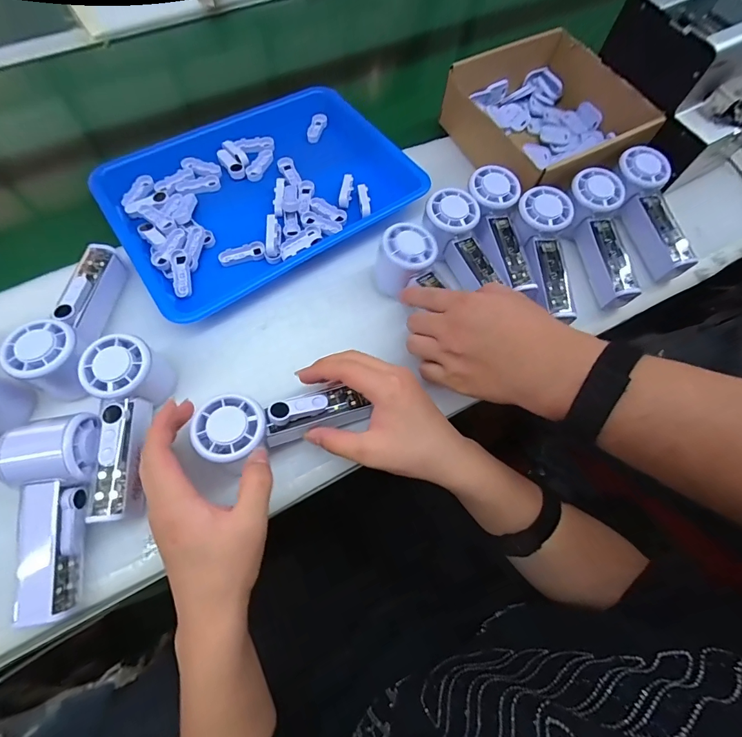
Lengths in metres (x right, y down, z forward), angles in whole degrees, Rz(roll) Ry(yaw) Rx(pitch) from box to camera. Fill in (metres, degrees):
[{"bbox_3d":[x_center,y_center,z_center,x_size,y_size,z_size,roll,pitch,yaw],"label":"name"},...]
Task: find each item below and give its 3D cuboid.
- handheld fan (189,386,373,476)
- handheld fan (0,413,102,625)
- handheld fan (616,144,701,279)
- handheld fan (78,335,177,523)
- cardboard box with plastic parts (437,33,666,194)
[{"bbox_3d":[-0.076,0.047,0.333,0.141,0.037,0.060,-11,68,-21],"label":"handheld fan"},{"bbox_3d":[-0.251,0.113,0.300,0.063,0.048,0.146,-8,68,-6],"label":"handheld fan"},{"bbox_3d":[0.325,-0.182,0.444,0.058,0.048,0.160,-12,85,-7],"label":"handheld fan"},{"bbox_3d":[-0.209,0.050,0.332,0.053,0.055,0.147,-11,69,-6],"label":"handheld fan"},{"bbox_3d":[0.221,-0.324,0.498,0.199,0.071,0.209,-26,71,-12],"label":"cardboard box with plastic parts"}]

